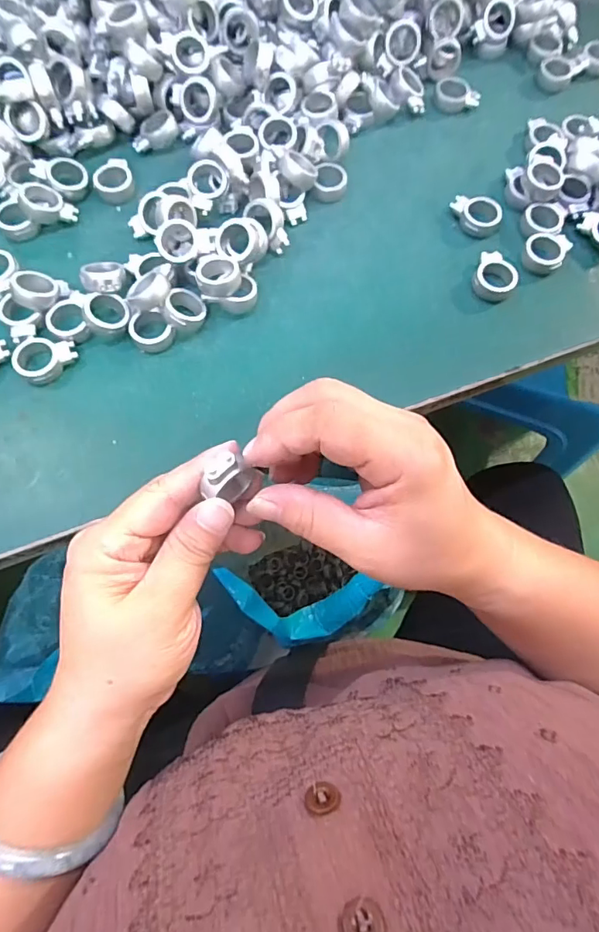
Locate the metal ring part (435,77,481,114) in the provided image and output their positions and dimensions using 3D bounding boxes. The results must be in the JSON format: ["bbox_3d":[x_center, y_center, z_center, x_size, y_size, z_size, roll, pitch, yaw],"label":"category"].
[{"bbox_3d":[0.117,-0.275,0.361,0.033,0.012,0.022,21,72,6],"label":"metal ring part"}]

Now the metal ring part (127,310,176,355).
[{"bbox_3d":[-0.090,-0.081,0.290,0.022,0.013,0.025,-42,77,-13],"label":"metal ring part"}]

